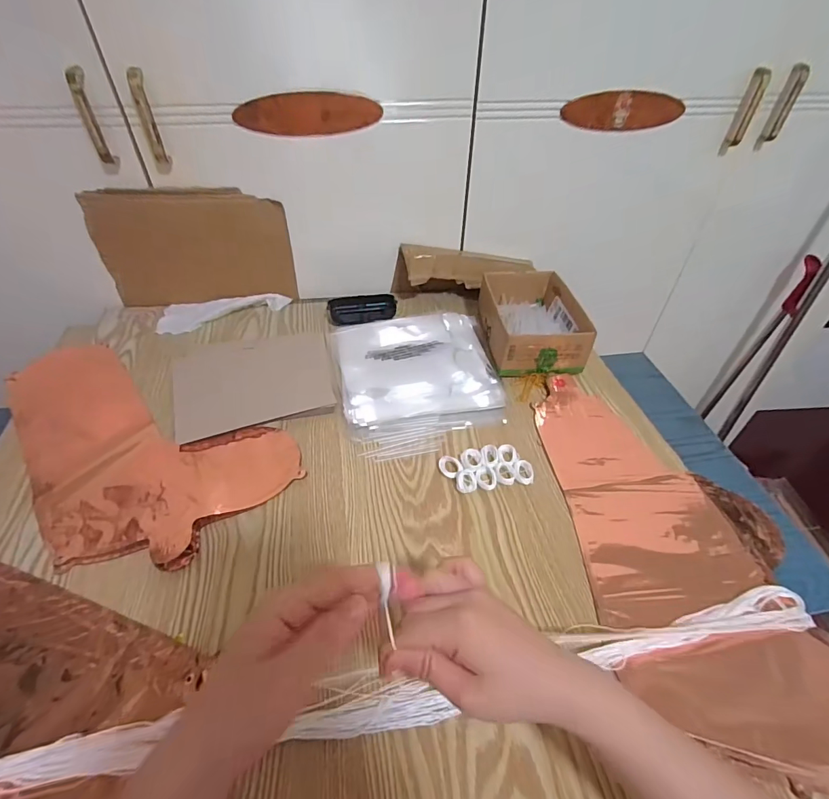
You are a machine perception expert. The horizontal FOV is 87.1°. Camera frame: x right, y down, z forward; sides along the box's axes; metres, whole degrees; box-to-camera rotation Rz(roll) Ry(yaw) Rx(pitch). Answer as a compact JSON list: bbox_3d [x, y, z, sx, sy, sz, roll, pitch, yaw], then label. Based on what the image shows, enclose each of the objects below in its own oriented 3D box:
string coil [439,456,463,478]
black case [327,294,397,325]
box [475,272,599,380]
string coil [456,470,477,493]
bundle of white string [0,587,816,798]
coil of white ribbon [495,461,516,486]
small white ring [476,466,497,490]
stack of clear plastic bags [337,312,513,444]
[{"bbox_3d":[0.041,0.076,0.498,0.028,0.008,0.022,28,50,24],"label":"string coil"},{"bbox_3d":[-0.084,-0.147,0.712,0.107,0.027,0.045,-7,45,-9],"label":"black case"},{"bbox_3d":[0.173,-0.119,0.655,0.125,0.067,0.186,0,45,-2],"label":"box"},{"bbox_3d":[0.058,0.091,0.483,0.023,0.010,0.025,1,45,-1],"label":"string coil"},{"bbox_3d":[-0.035,0.230,0.331,0.779,0.015,0.038,-7,45,-9],"label":"bundle of white string"},{"bbox_3d":[0.103,0.083,0.493,0.023,0.008,0.026,9,45,7],"label":"coil of white ribbon"},{"bbox_3d":[0.080,0.088,0.487,0.023,0.009,0.026,12,46,10],"label":"small white ring"},{"bbox_3d":[0.004,-0.049,0.615,0.214,0.019,0.236,-6,45,-8],"label":"stack of clear plastic bags"}]

